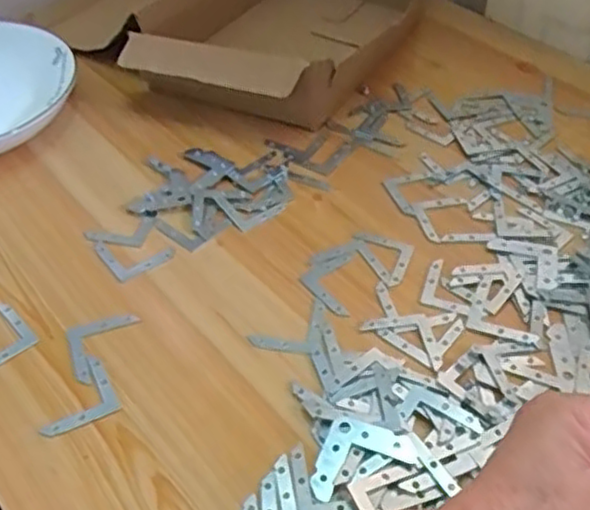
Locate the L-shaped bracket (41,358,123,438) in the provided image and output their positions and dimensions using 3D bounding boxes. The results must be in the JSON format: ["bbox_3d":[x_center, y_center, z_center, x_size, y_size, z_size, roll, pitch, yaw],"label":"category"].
[{"bbox_3d":[-0.120,0.077,0.376,0.040,0.004,0.041,-18,48,-18],"label":"L-shaped bracket"}]

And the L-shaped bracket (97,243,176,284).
[{"bbox_3d":[-0.107,-0.001,0.462,0.042,0.004,0.040,-28,53,-28],"label":"L-shaped bracket"}]

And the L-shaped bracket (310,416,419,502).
[{"bbox_3d":[0.035,0.105,0.347,0.044,0.005,0.045,20,48,18],"label":"L-shaped bracket"}]

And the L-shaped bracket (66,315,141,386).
[{"bbox_3d":[-0.109,0.052,0.401,0.042,0.004,0.044,-15,47,-16],"label":"L-shaped bracket"}]

